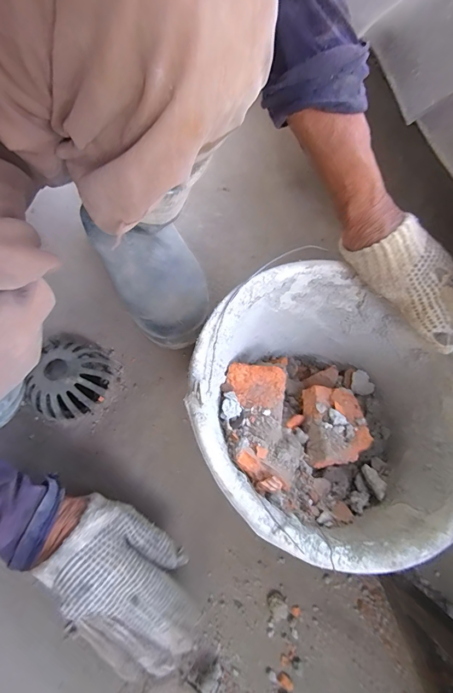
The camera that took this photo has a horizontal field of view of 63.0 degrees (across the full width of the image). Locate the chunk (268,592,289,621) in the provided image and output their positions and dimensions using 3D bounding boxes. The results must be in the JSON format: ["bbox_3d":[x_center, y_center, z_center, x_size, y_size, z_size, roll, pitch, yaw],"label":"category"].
[{"bbox_3d":[0.051,0.256,0.365,0.016,0.008,0.022,-25,66,-10],"label":"chunk"}]

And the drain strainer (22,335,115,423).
[{"bbox_3d":[-0.199,0.036,0.460,0.098,0.046,0.102,-1,64,1],"label":"drain strainer"}]

